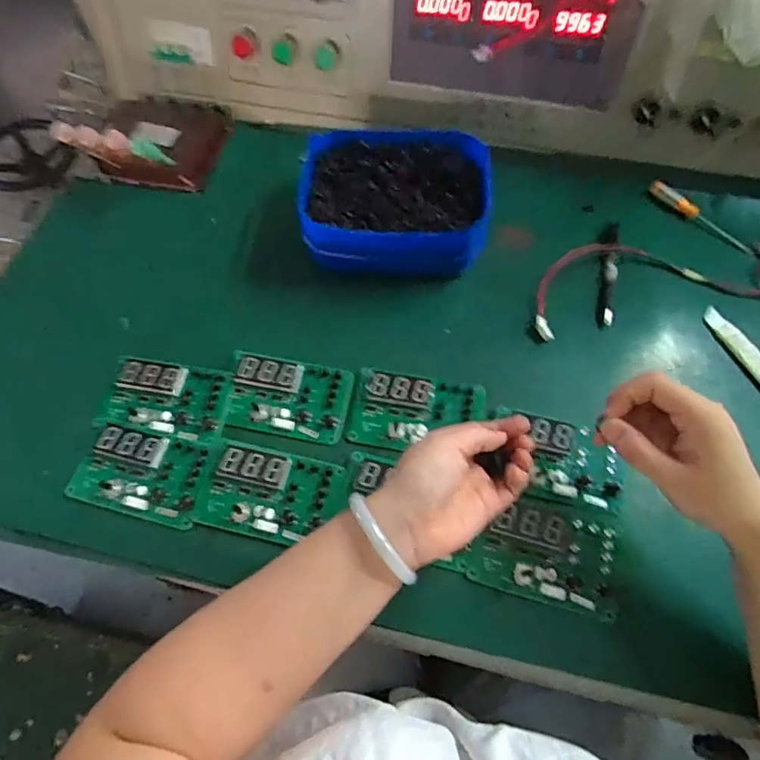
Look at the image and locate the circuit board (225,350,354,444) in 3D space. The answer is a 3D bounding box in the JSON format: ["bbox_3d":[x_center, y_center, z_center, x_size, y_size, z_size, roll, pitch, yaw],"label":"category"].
[{"bbox_3d":[-0.088,0.015,0.493,0.116,0.016,0.074,9,62,6],"label":"circuit board"}]

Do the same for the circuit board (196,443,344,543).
[{"bbox_3d":[-0.098,0.098,0.457,0.124,0.022,0.075,9,62,6],"label":"circuit board"}]

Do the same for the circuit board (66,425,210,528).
[{"bbox_3d":[-0.215,0.086,0.467,0.110,0.025,0.076,8,62,5],"label":"circuit board"}]

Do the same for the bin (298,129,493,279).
[{"bbox_3d":[0.016,-0.196,0.565,0.196,0.072,0.165,-1,62,0],"label":"bin"}]

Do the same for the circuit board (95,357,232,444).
[{"bbox_3d":[-0.209,0.019,0.494,0.126,0.016,0.073,5,62,4],"label":"circuit board"}]

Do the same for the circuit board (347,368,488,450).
[{"bbox_3d":[0.035,0.029,0.483,0.123,0.013,0.071,6,62,4],"label":"circuit board"}]

